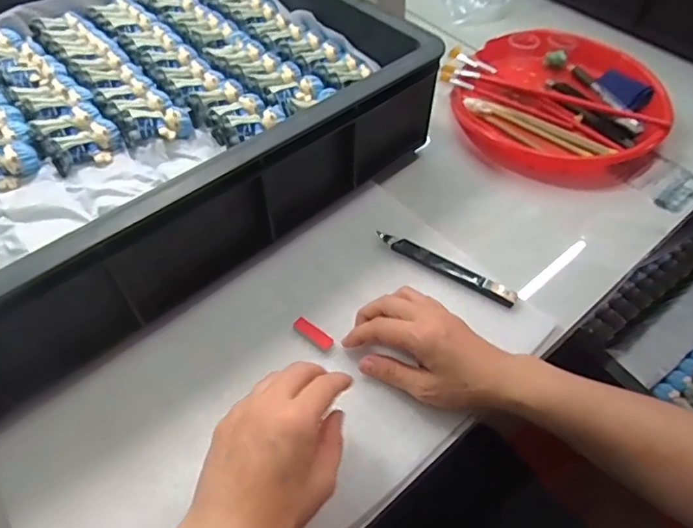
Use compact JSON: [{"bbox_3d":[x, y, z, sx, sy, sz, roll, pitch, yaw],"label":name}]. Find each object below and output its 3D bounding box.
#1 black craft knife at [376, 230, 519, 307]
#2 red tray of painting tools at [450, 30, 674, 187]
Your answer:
[{"bbox_3d":[0.090,0.003,0.473,0.138,0.008,0.016,27,57,17],"label":"black craft knife"},{"bbox_3d":[0.258,-0.203,0.631,0.256,0.038,0.255,22,56,14],"label":"red tray of painting tools"}]

